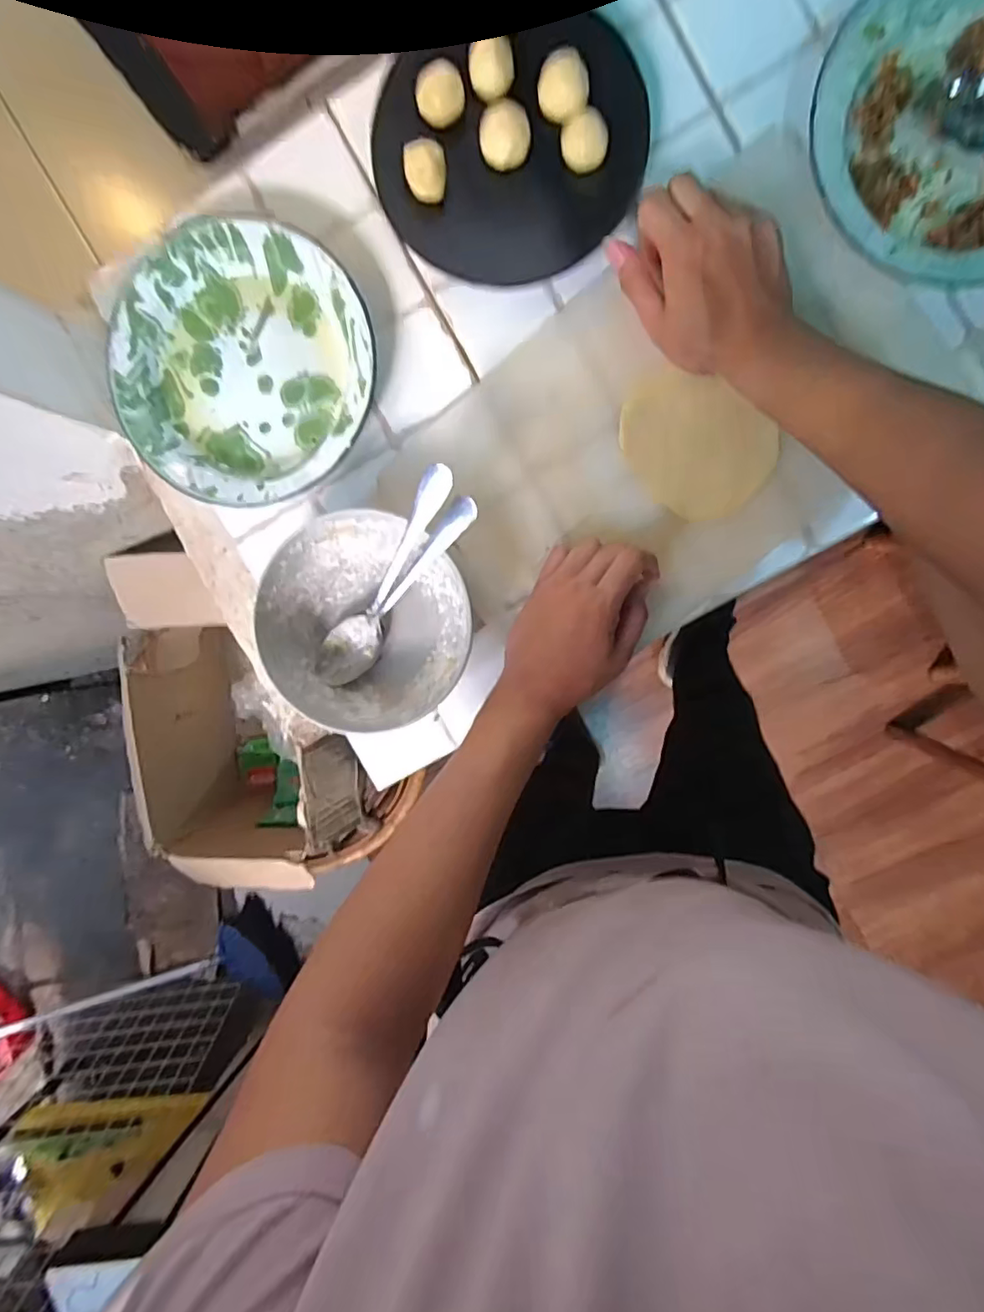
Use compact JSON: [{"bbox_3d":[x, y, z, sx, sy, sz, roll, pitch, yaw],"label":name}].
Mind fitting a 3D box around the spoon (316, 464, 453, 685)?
[{"bbox_3d":[-0.084,-0.057,0.456,0.041,0.031,0.200,34,120,-1],"label":"spoon"}]

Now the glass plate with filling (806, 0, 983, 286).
[{"bbox_3d":[0.328,-0.369,0.416,0.193,0.037,0.211,0,97,4],"label":"glass plate with filling"}]

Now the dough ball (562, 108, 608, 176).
[{"bbox_3d":[0.068,-0.376,0.435,0.033,0.026,0.027,3,97,4],"label":"dough ball"}]

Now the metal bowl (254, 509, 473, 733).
[{"bbox_3d":[-0.098,-0.027,0.477,0.156,0.050,0.166,0,97,4],"label":"metal bowl"}]

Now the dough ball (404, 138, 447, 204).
[{"bbox_3d":[-0.050,-0.360,0.440,0.029,0.020,0.038,-10,119,-15],"label":"dough ball"}]

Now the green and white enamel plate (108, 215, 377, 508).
[{"bbox_3d":[-0.196,-0.229,0.478,0.202,0.030,0.205,0,97,4],"label":"green and white enamel plate"}]

